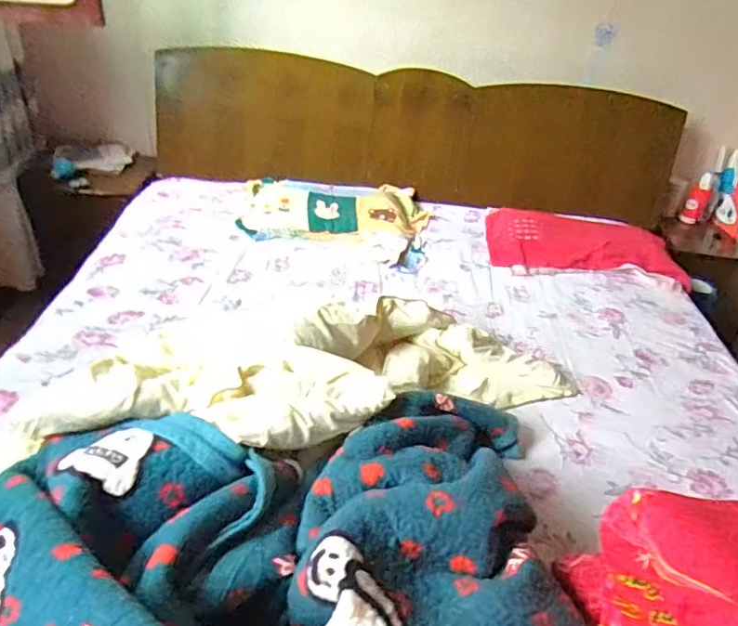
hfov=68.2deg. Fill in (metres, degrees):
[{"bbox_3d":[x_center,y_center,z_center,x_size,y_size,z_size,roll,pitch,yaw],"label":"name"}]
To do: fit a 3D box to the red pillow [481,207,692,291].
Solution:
[{"bbox_3d":[0.700,-0.230,1.767,0.610,0.096,0.269,10,37,3],"label":"red pillow"}]

